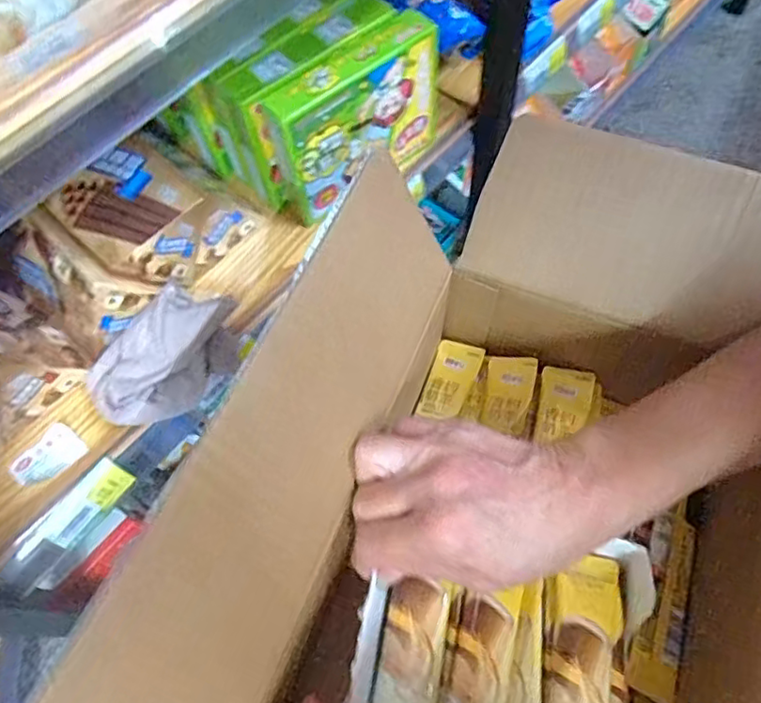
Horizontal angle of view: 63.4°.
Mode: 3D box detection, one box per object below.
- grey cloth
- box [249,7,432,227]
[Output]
[{"bbox_3d":[-0.193,-0.002,0.542,0.082,0.059,0.139,39,73,19],"label":"grey cloth"},{"bbox_3d":[-0.029,-0.223,0.592,0.186,0.131,0.060,-38,68,-13],"label":"box"}]

